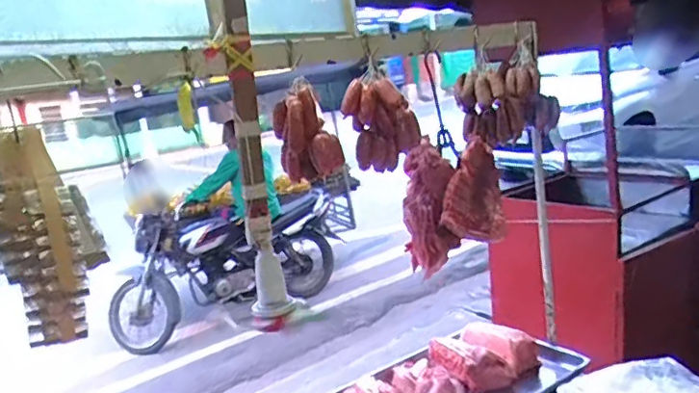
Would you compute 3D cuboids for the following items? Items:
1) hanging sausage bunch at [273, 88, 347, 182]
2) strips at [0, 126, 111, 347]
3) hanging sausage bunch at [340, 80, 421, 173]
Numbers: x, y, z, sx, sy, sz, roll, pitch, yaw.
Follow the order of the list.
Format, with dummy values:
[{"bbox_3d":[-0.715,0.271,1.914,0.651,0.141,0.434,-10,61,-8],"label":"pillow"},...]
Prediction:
[{"bbox_3d":[-0.078,-0.113,1.003,0.111,0.158,0.079,-8,11,-8],"label":"hanging sausage bunch"},{"bbox_3d":[-0.453,0.059,0.832,0.137,0.315,0.058,-16,14,-40],"label":"strips"},{"bbox_3d":[0.065,-0.144,1.099,0.144,0.175,0.083,-7,11,-1],"label":"hanging sausage bunch"}]

